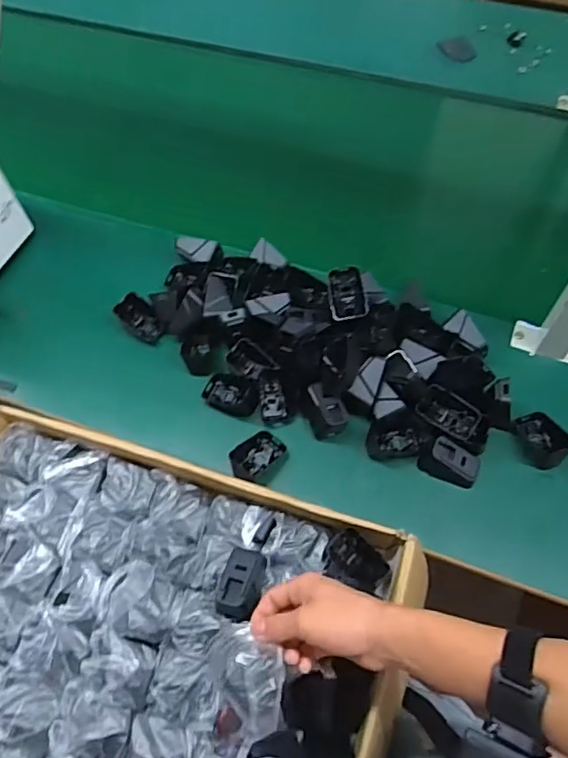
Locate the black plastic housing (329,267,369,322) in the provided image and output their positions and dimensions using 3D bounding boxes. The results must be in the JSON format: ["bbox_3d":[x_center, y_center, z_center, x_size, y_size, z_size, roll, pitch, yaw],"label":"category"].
[{"bbox_3d":[0.087,-0.120,0.775,0.048,0.029,0.082,-3,60,-1],"label":"black plastic housing"}]

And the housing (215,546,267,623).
[{"bbox_3d":[-0.047,0.224,0.615,0.047,0.044,0.075,14,62,8],"label":"housing"}]

